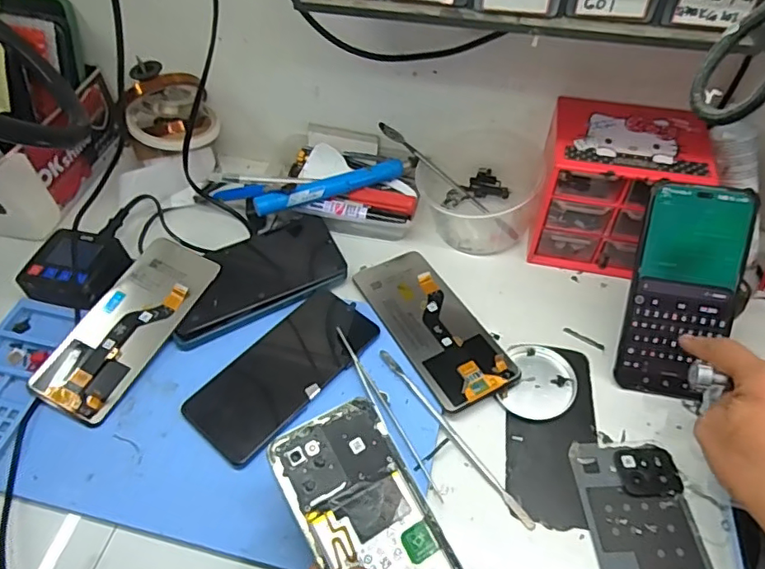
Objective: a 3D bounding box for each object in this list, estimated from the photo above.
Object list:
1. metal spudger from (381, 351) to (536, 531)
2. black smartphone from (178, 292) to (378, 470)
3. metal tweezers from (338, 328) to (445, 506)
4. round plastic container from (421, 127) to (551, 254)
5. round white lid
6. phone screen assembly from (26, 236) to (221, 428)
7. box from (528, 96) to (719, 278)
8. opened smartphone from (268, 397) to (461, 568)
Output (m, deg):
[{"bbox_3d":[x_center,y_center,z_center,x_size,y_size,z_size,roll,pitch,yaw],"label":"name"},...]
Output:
[{"bbox_3d":[0.052,0.112,0.410,0.008,0.005,0.167,-32,60,-21],"label":"metal spudger"},{"bbox_3d":[-0.080,0.066,0.436,0.076,0.012,0.159,33,59,24],"label":"black smartphone"},{"bbox_3d":[0.000,0.096,0.414,0.013,0.011,0.151,-25,58,-17],"label":"metal tweezers"},{"bbox_3d":[0.096,-0.098,0.544,0.118,0.064,0.112,19,54,16],"label":"round plastic container"},{"bbox_3d":[0.127,0.077,0.436,0.055,0.007,0.065,15,53,12],"label":"round white lid"},{"bbox_3d":[-0.212,0.032,0.453,0.073,0.008,0.163,23,61,14],"label":"phone screen assembly"},{"bbox_3d":[0.210,-0.088,0.503,0.126,0.117,0.106,10,52,9],"label":"box"},{"bbox_3d":[-0.002,0.151,0.320,0.073,0.004,0.159,-23,71,-26],"label":"opened smartphone"}]

